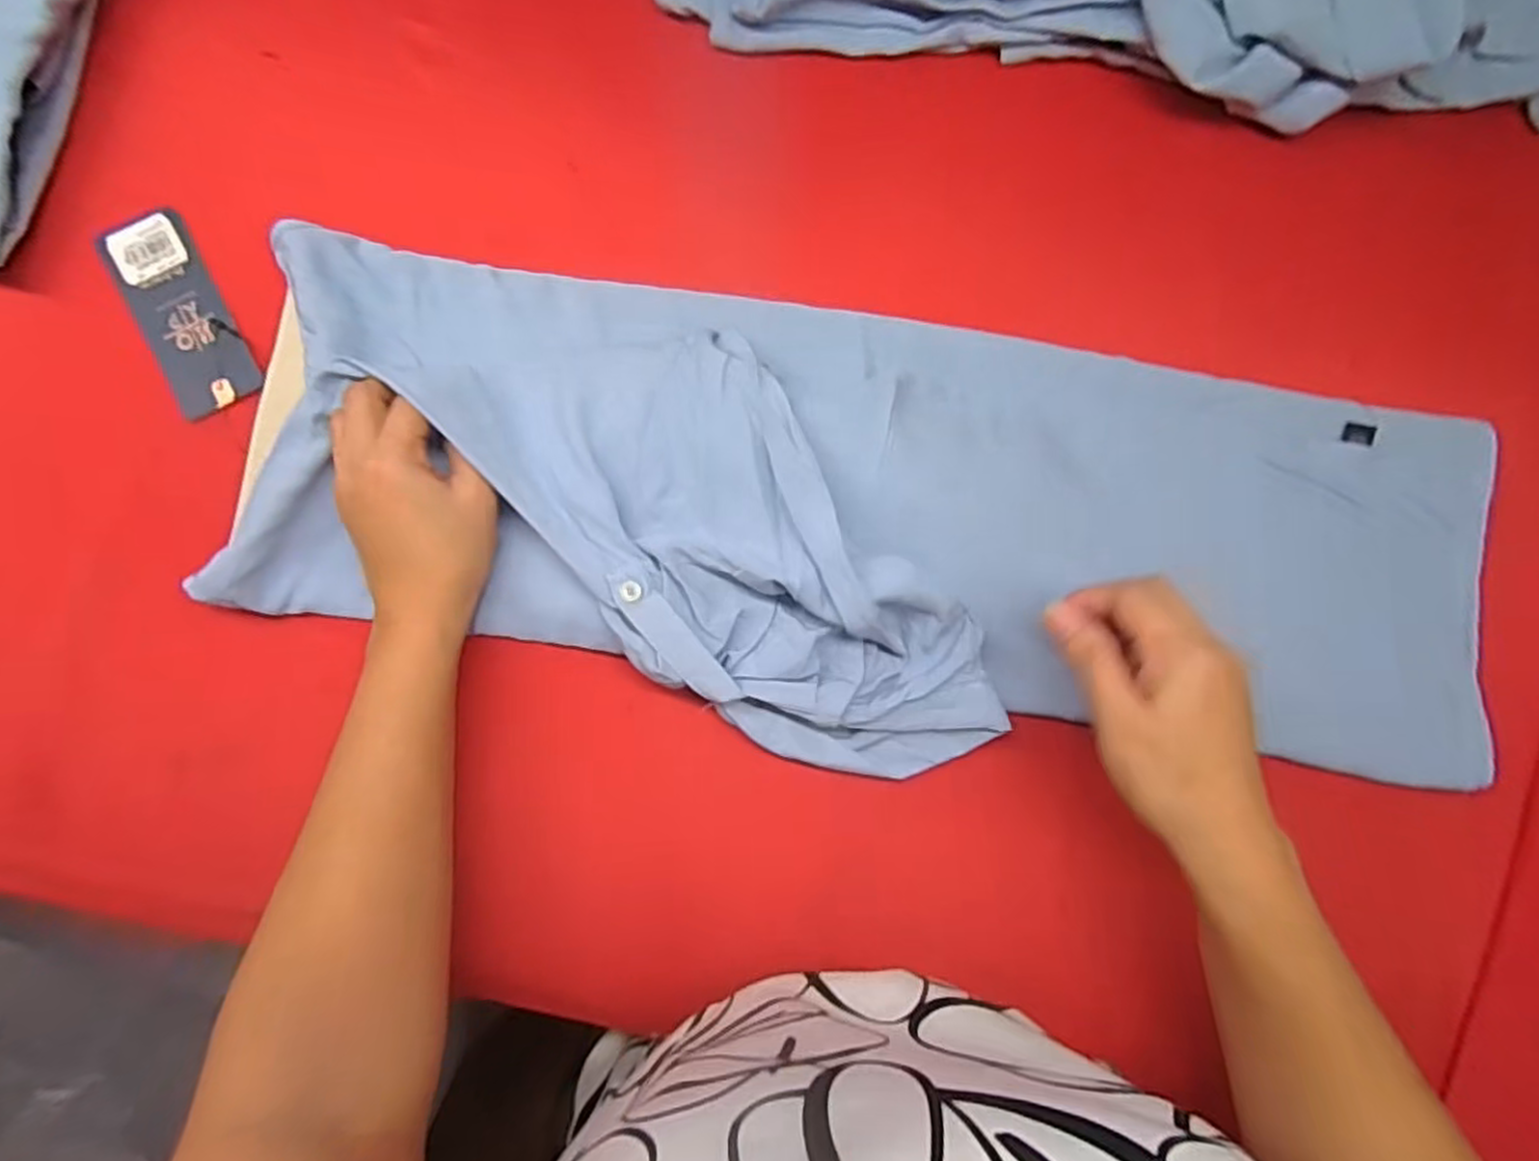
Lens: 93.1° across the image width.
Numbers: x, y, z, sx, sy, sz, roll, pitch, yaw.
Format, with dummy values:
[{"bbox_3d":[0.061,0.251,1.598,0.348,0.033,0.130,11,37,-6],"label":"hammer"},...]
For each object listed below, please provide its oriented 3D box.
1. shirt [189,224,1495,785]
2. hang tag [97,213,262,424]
[{"bbox_3d":[0.062,-0.029,0.387,0.652,0.059,0.233,9,79,-3],"label":"shirt"},{"bbox_3d":[-0.328,-0.149,0.405,0.046,0.004,0.116,-28,82,-8],"label":"hang tag"}]

